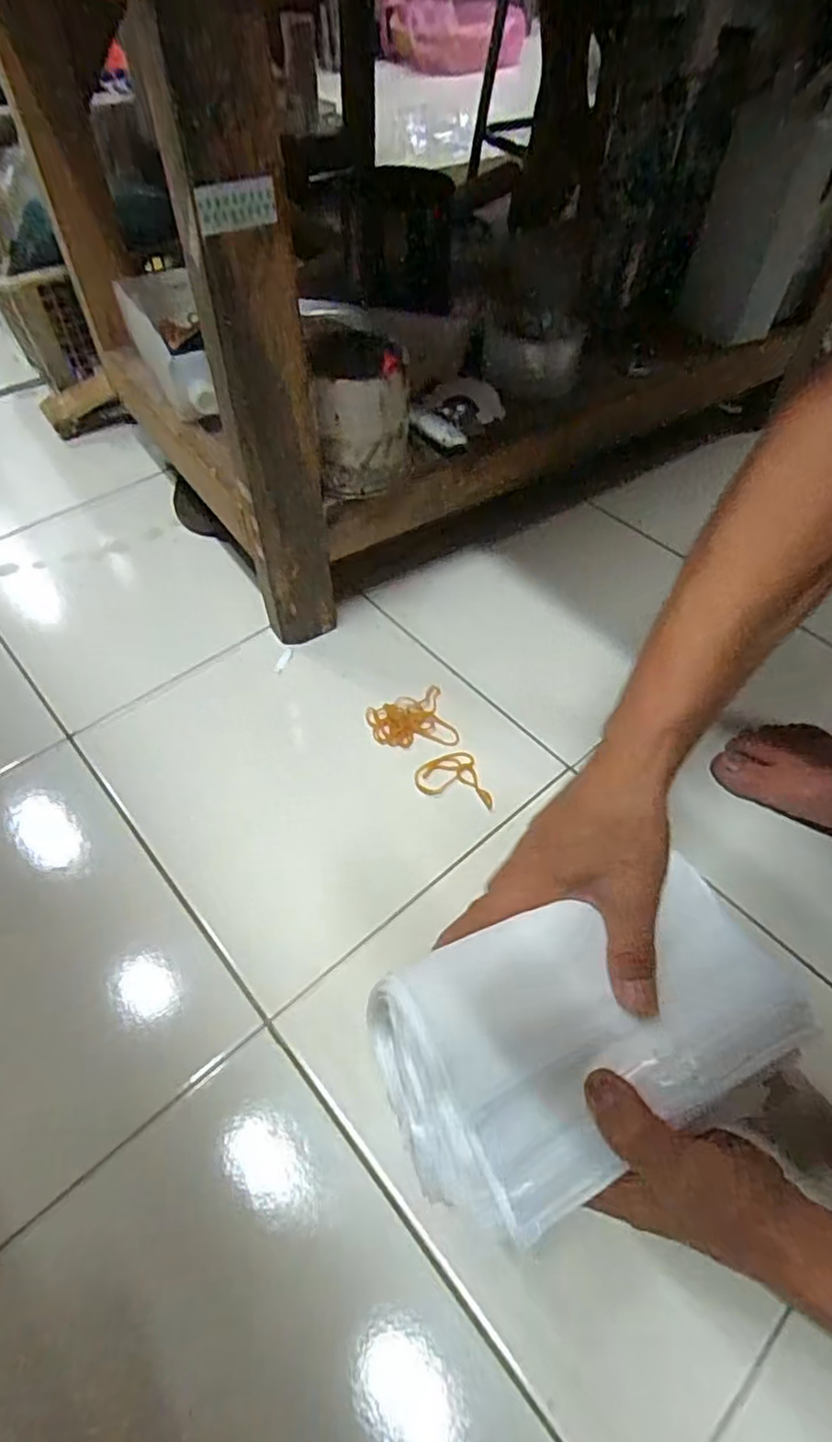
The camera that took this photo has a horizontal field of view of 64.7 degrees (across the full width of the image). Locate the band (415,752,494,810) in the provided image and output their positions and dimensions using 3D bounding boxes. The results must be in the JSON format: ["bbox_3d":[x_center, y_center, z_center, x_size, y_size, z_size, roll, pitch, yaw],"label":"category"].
[{"bbox_3d":[0.032,0.044,0.527,0.064,0.005,0.042,11,53,7],"label":"band"}]

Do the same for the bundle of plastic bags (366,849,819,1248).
[{"bbox_3d":[0.076,0.152,0.333,0.192,0.055,0.119,-23,57,-18],"label":"bundle of plastic bags"}]

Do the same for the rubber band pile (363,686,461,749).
[{"bbox_3d":[-0.004,0.000,0.557,0.067,0.022,0.056,-15,55,-13],"label":"rubber band pile"}]

